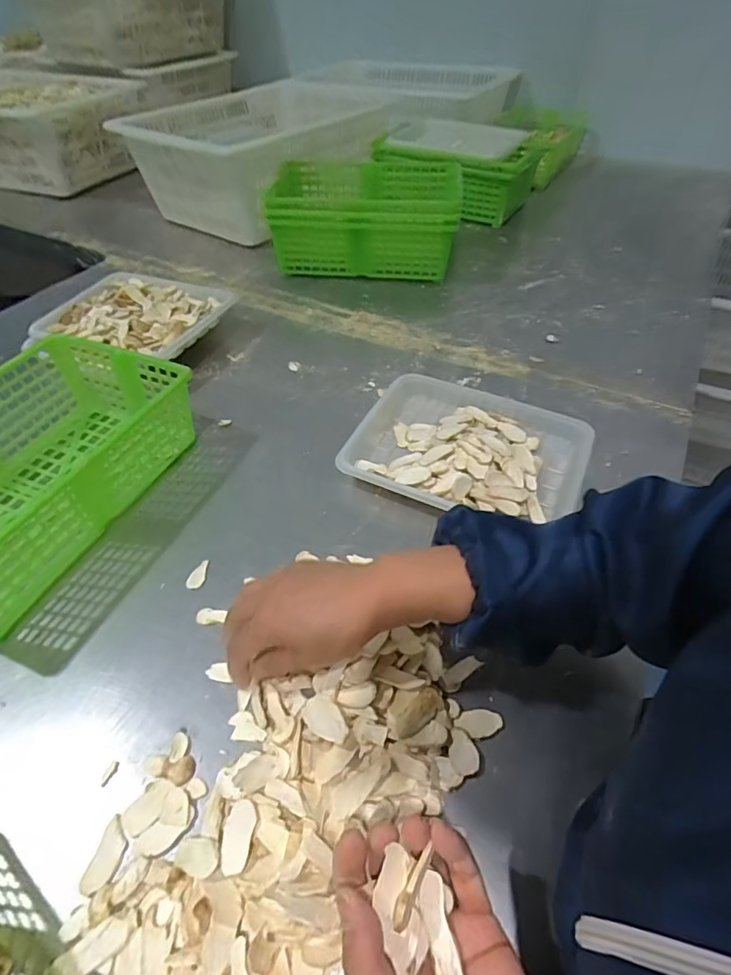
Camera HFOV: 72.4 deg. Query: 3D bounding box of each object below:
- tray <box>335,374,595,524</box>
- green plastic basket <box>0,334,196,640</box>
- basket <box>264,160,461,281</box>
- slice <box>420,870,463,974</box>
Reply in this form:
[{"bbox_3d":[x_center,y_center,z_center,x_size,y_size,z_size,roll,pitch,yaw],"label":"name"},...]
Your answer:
[{"bbox_3d":[0.119,-0.048,0.598,0.269,0.042,0.205,18,51,18],"label":"tray"},{"bbox_3d":[-0.363,-0.020,0.541,0.213,0.105,0.335,16,50,16],"label":"green plastic basket"},{"bbox_3d":[0.008,-0.530,0.978,0.341,0.134,0.276,3,47,5],"label":"basket"},{"bbox_3d":[0.039,0.238,0.265,0.015,0.005,0.054,-8,59,-5],"label":"slice"}]

